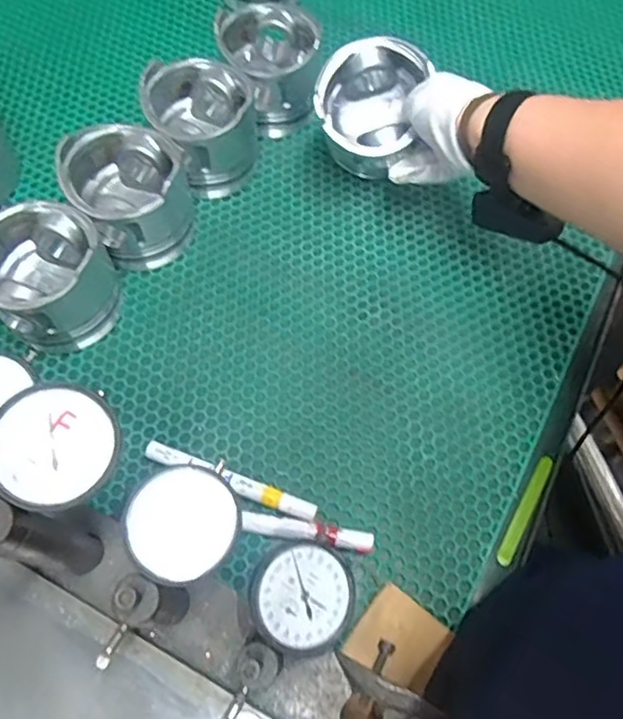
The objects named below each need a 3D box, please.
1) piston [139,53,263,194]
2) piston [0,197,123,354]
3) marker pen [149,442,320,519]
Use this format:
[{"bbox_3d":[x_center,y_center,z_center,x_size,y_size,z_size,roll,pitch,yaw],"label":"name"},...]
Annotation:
[{"bbox_3d":[-0.105,-0.231,0.595,0.099,0.093,0.106,0,65,-1],"label":"piston"},{"bbox_3d":[-0.227,-0.074,0.522,0.102,0.090,0.097,0,65,-1],"label":"piston"},{"bbox_3d":[-0.065,0.098,0.488,0.145,0.016,0.016,20,67,8],"label":"marker pen"}]

